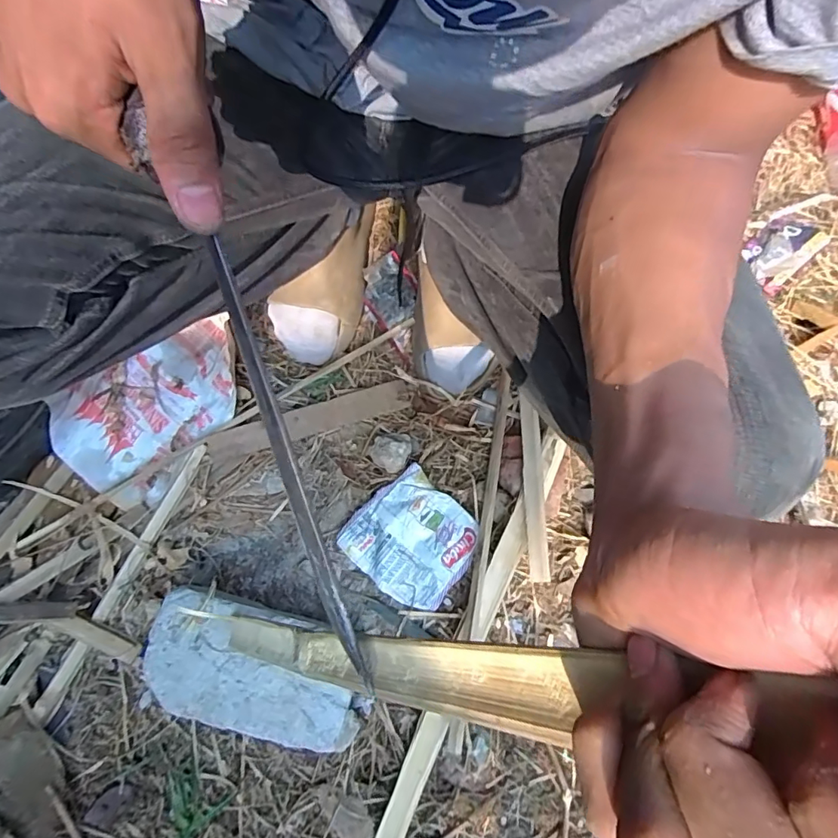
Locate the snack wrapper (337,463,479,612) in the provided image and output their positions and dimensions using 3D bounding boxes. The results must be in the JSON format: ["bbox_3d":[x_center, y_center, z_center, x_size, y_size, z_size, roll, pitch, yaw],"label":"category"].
[{"bbox_3d":[-0.006,0.132,0.540,0.125,0.020,0.120,40,73,6],"label":"snack wrapper"}]

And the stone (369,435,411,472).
[{"bbox_3d":[-0.032,0.034,0.561,0.042,0.031,0.047,25,72,1],"label":"stone"}]

